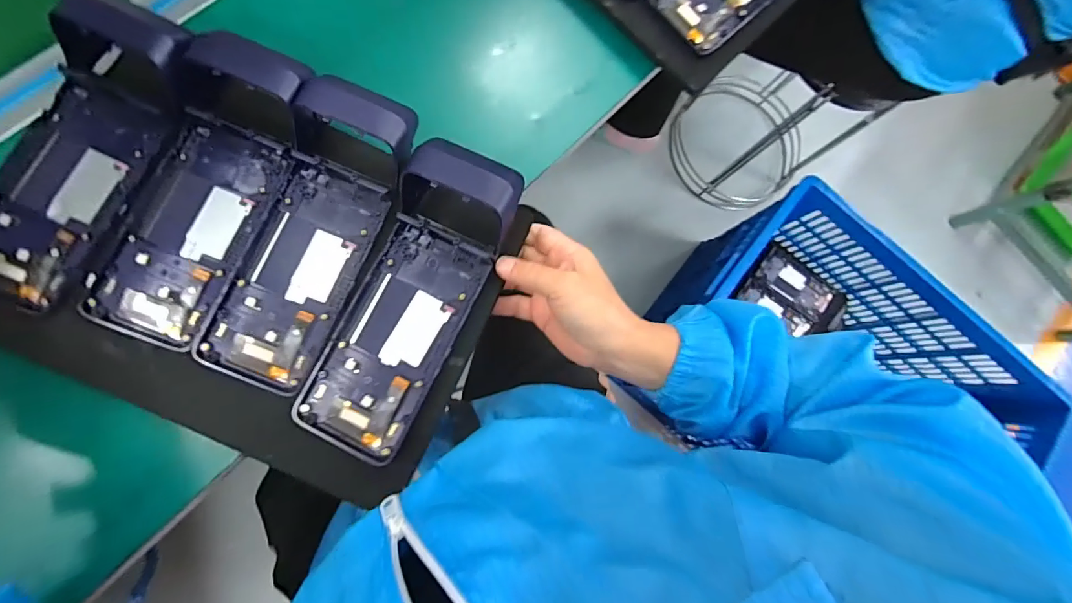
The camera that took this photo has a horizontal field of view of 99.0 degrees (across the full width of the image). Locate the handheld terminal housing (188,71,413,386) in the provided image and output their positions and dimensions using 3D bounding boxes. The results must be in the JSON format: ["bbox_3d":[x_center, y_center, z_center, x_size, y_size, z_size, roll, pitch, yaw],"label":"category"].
[{"bbox_3d":[-0.164,-0.048,0.328,0.088,0.043,0.221,24,83,-4],"label":"handheld terminal housing"}]

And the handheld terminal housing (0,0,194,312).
[{"bbox_3d":[-0.327,-0.105,0.315,0.095,0.040,0.221,23,83,-5],"label":"handheld terminal housing"}]

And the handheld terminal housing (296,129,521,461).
[{"bbox_3d":[-0.087,-0.001,0.334,0.086,0.052,0.223,26,90,-4],"label":"handheld terminal housing"}]

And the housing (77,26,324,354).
[{"bbox_3d":[-0.239,-0.081,0.323,0.088,0.040,0.226,25,83,-4],"label":"housing"}]

